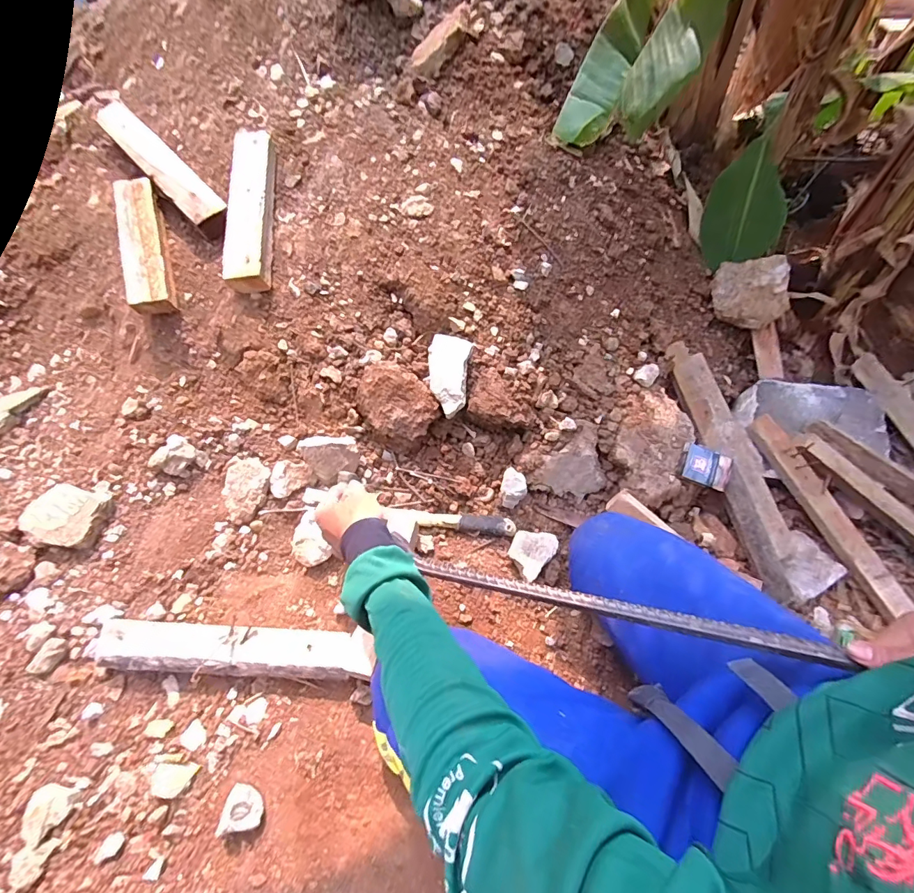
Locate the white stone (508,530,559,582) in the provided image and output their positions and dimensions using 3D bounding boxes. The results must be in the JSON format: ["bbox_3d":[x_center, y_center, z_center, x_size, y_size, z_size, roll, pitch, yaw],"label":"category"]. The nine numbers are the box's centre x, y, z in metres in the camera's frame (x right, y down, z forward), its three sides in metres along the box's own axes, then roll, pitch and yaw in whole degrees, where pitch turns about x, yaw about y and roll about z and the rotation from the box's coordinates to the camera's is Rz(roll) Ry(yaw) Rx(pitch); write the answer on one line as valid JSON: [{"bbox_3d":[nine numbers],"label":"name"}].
[{"bbox_3d":[0.116,0.163,0.713,0.064,0.015,0.083,37,67,20],"label":"white stone"}]

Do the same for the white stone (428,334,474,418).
[{"bbox_3d":[-0.010,-0.115,0.716,0.066,0.023,0.132,-3,75,0],"label":"white stone"}]

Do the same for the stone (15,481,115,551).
[{"bbox_3d":[-0.539,0.095,0.625,0.101,0.037,0.081,15,61,10],"label":"stone"}]

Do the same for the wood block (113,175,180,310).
[{"bbox_3d":[-0.500,-0.322,0.725,0.061,0.039,0.253,-17,73,-9],"label":"wood block"}]

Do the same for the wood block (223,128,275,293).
[{"bbox_3d":[-0.338,-0.393,0.741,0.064,0.033,0.307,-5,73,-2],"label":"wood block"}]

